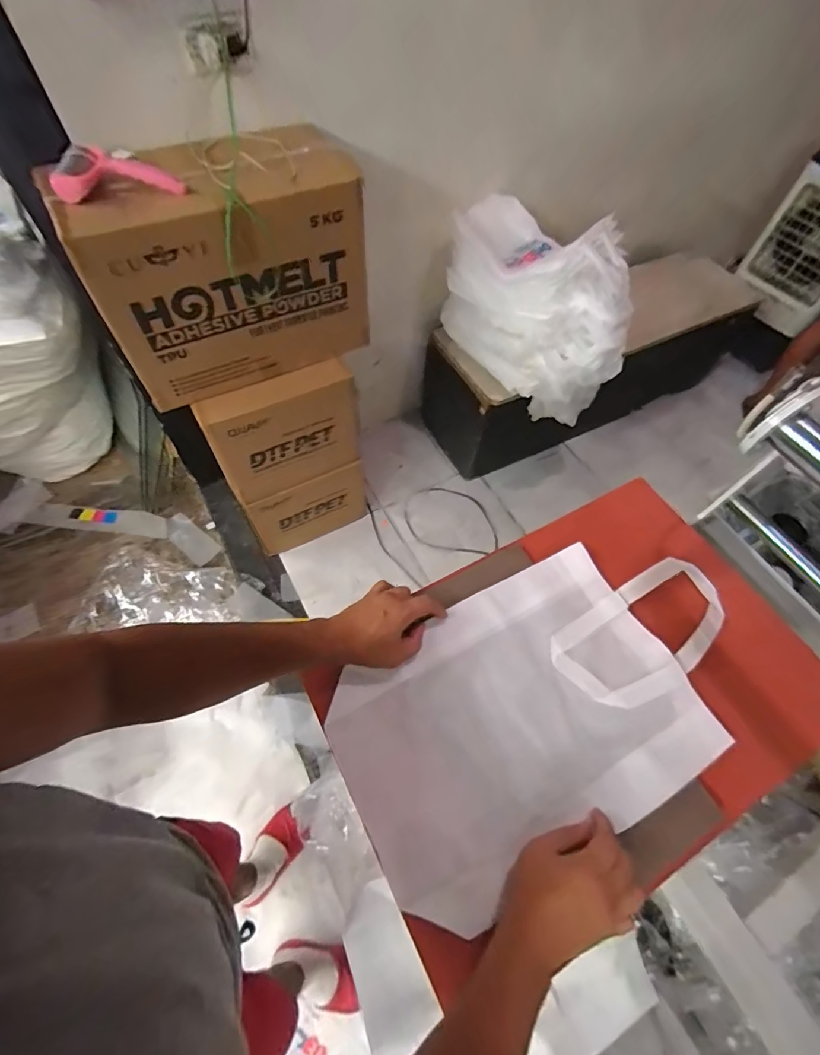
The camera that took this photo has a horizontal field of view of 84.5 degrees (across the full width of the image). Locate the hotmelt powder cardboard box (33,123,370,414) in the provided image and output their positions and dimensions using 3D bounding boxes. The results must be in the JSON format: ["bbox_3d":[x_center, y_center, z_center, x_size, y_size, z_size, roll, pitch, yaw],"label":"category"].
[{"bbox_3d":[-0.376,-0.540,0.963,0.534,0.380,0.239,-30,66,-18],"label":"hotmelt powder cardboard box"}]

